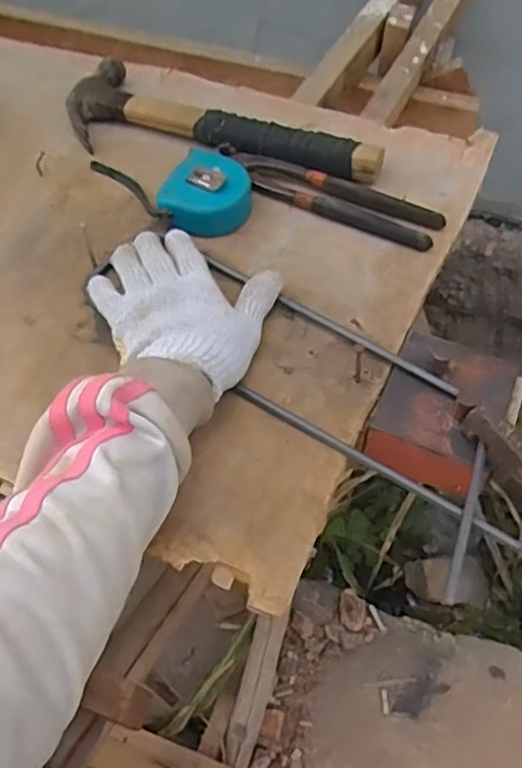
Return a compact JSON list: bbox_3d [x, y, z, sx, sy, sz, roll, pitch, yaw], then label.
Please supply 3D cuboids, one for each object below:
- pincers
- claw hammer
[{"bbox_3d":[0.060,-0.181,0.612,0.225,0.016,0.053,24,61,17],"label":"pincers"},{"bbox_3d":[-0.040,-0.258,0.658,0.333,0.029,0.106,20,60,14],"label":"claw hammer"}]

